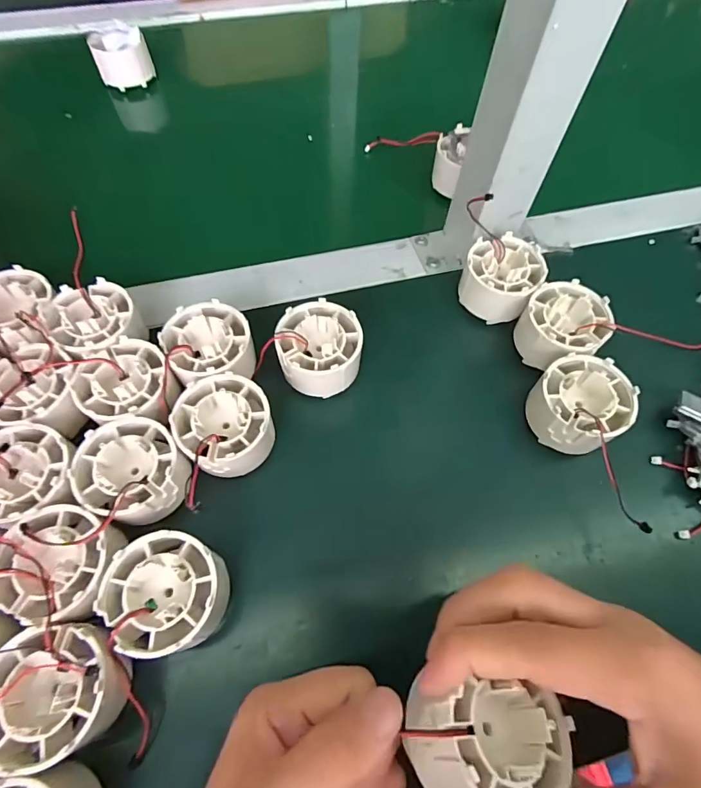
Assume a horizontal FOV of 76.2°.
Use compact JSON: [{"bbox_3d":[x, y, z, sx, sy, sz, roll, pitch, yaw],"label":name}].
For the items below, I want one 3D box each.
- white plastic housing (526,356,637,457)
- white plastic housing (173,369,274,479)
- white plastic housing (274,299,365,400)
[{"bbox_3d":[0.134,0.007,0.267,0.049,0.038,0.053,1,63,-1],"label":"white plastic housing"},{"bbox_3d":[-0.070,0.019,0.254,0.050,0.033,0.051,1,63,-1],"label":"white plastic housing"},{"bbox_3d":[-0.019,-0.024,0.281,0.050,0.040,0.056,-6,63,-4],"label":"white plastic housing"}]

